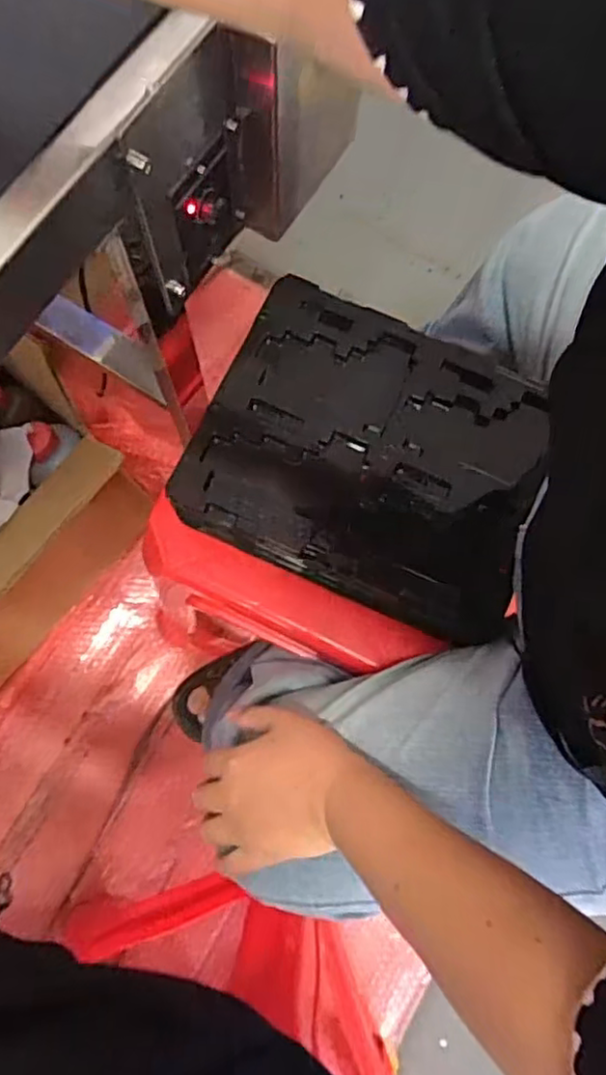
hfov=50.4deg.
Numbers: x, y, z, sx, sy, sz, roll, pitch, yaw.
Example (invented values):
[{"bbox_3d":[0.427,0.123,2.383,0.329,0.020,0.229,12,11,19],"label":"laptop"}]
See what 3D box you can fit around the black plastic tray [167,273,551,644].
[{"bbox_3d":[0.056,-0.068,0.523,0.264,0.031,0.223,24,77,4],"label":"black plastic tray"}]

